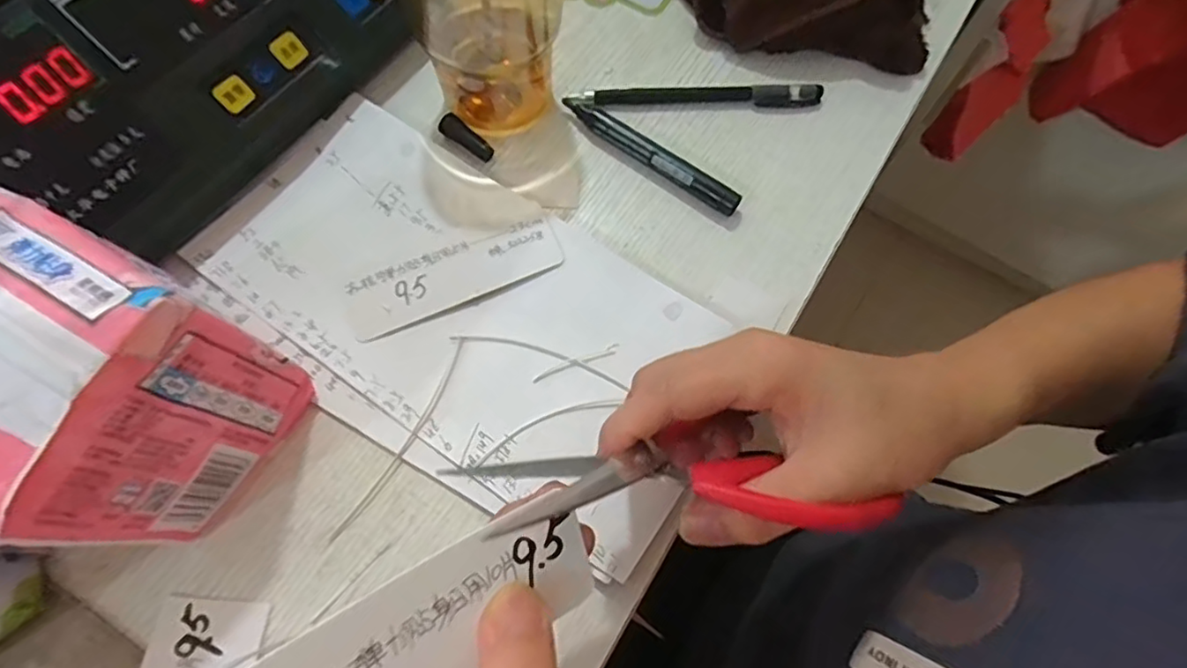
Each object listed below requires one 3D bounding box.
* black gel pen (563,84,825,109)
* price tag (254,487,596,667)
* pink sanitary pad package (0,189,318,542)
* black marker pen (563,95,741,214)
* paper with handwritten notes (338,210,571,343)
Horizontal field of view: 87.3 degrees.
[{"bbox_3d":[0.063,-0.145,0.381,0.154,0.010,0.014,-3,68,-4],"label":"black gel pen"},{"bbox_3d":[-0.048,0.085,0.173,0.105,0.004,0.039,-27,100,-30],"label":"price tag"},{"bbox_3d":[-0.191,0.020,0.238,0.094,0.114,0.089,28,69,9],"label":"pink sanitary pad package"},{"bbox_3d":[0.032,-0.104,0.355,0.118,0.014,0.014,37,70,12],"label":"black marker pen"},{"bbox_3d":[-0.072,-0.030,0.323,0.112,0.004,0.035,-21,71,-7],"label":"paper with handwritten notes"}]

